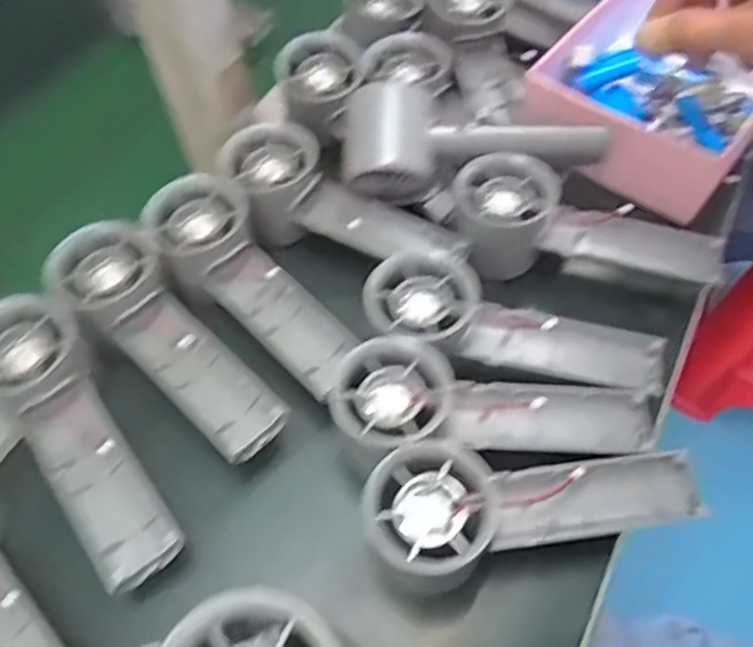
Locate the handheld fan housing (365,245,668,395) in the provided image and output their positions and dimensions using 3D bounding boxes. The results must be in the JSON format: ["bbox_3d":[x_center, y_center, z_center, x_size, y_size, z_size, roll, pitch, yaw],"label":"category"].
[{"bbox_3d":[0.072,0.005,0.367,0.158,0.034,0.059,18,58,-3],"label":"handheld fan housing"}]

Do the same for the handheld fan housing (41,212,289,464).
[{"bbox_3d":[-0.109,0.003,0.358,0.151,0.035,0.053,35,64,21],"label":"handheld fan housing"}]

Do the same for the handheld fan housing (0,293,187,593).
[{"bbox_3d":[-0.150,0.055,0.336,0.055,0.027,0.158,-34,75,-19],"label":"handheld fan housing"}]

